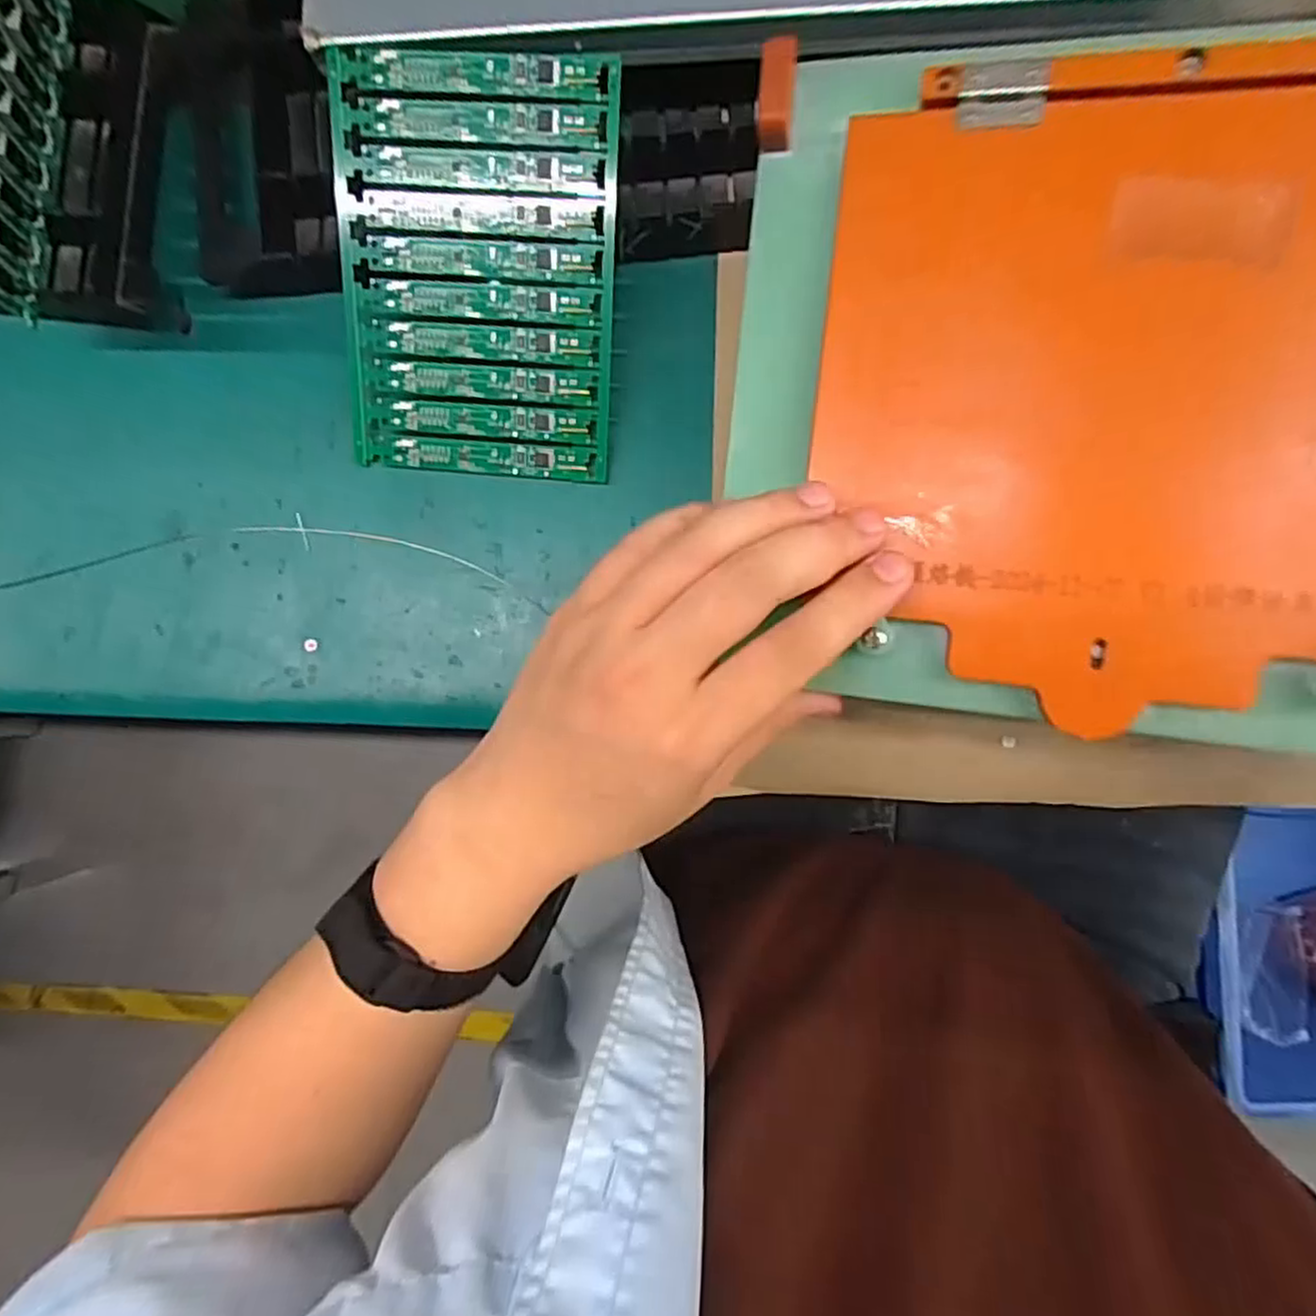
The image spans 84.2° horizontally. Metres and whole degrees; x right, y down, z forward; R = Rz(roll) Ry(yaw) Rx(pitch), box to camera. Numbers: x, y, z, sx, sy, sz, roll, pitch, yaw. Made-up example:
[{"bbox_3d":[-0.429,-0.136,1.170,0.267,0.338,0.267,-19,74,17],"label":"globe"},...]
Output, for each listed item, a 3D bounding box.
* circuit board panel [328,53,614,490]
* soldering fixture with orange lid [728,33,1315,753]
[{"bbox_3d":[-0.078,-0.165,0.318,0.117,0.004,0.162,5,109,2],"label":"circuit board panel"},{"bbox_3d":[0.153,-0.082,0.232,0.250,0.014,0.208,6,95,14],"label":"soldering fixture with orange lid"}]

